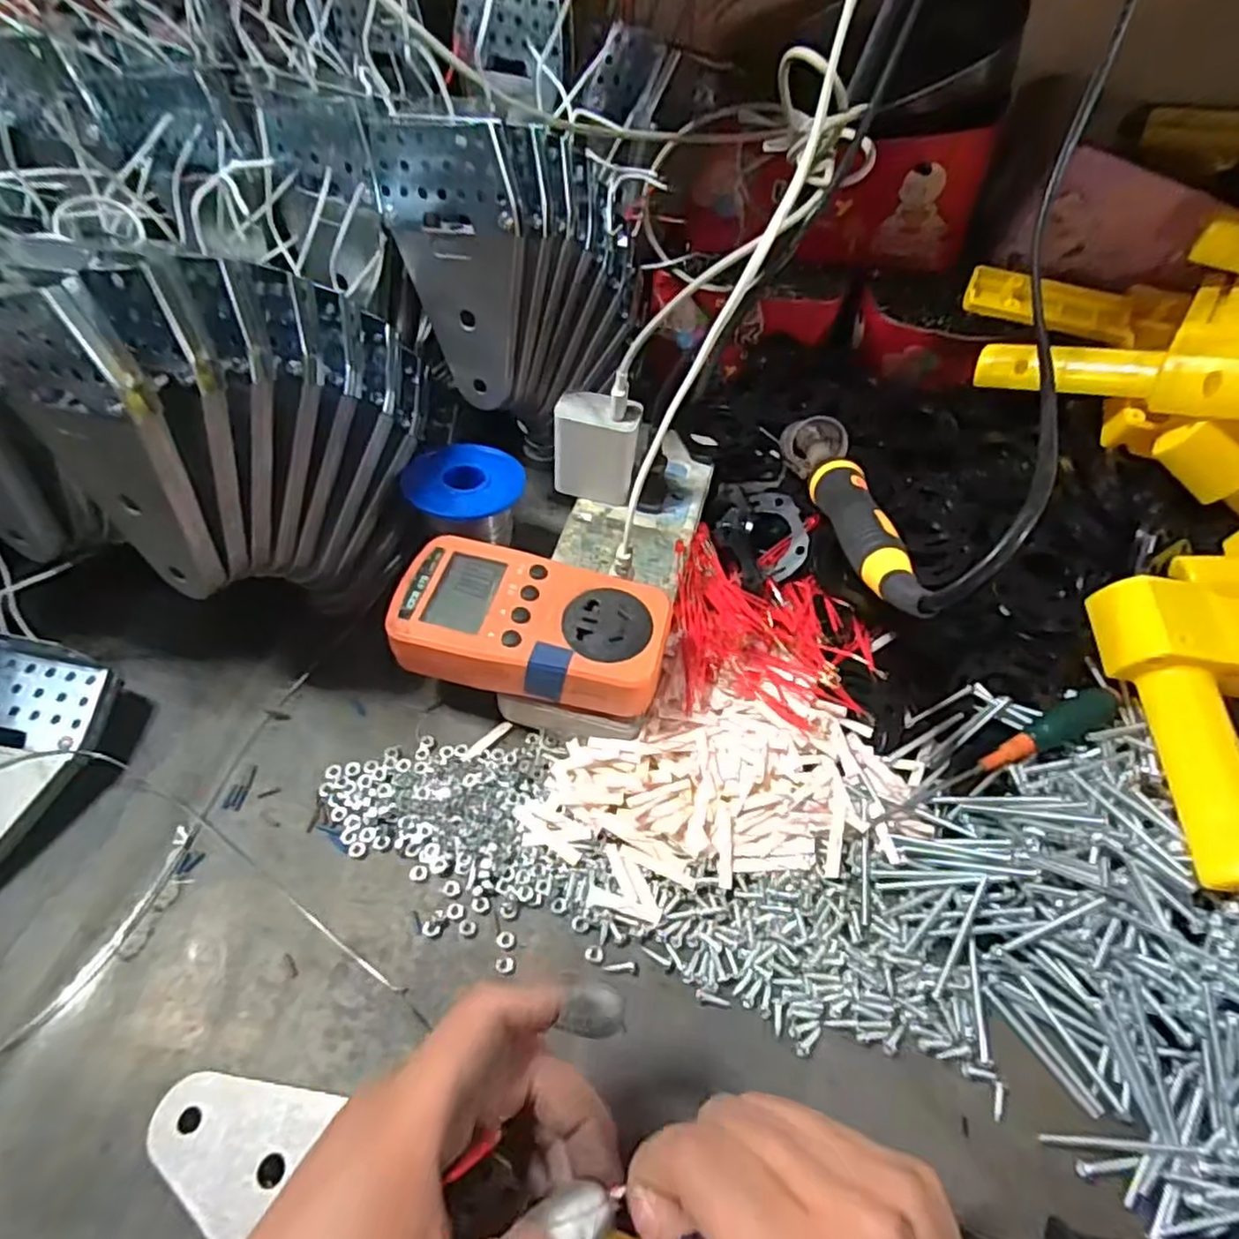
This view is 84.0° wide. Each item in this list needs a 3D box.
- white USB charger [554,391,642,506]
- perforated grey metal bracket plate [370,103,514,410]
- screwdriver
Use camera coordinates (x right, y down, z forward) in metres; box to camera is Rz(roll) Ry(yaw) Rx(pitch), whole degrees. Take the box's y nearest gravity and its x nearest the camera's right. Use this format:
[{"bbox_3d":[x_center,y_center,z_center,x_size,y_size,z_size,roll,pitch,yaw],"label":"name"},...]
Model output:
[{"bbox_3d":[-0.012,-0.098,0.398,0.046,0.054,0.026,15,54,6],"label":"white USB charger"},{"bbox_3d":[-0.081,-0.172,0.346,0.065,0.129,0.006,14,45,13],"label":"perforated grey metal bracket plate"},{"bbox_3d":[0.188,0.067,0.337,0.138,0.013,0.017,-26,59,-4],"label":"screwdriver"}]

